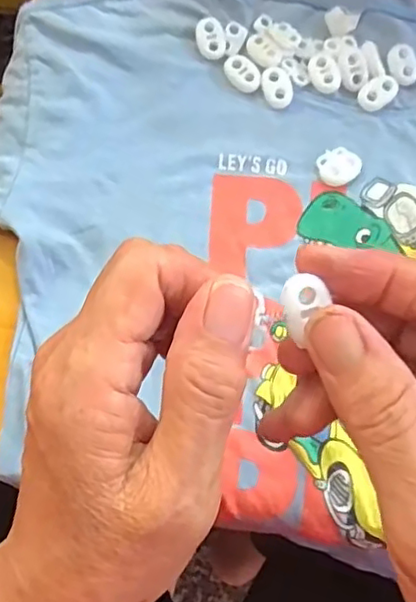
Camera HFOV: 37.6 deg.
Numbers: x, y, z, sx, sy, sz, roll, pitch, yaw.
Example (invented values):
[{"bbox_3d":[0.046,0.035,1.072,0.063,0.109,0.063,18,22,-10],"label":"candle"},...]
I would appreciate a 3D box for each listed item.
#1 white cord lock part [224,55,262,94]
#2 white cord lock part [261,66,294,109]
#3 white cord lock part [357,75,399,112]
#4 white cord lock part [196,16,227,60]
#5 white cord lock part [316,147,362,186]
[{"bbox_3d":[0.019,-0.123,0.330,0.016,0.004,0.023,-30,79,-12],"label":"white cord lock part"},{"bbox_3d":[0.037,-0.115,0.329,0.016,0.006,0.022,-13,75,-8],"label":"white cord lock part"},{"bbox_3d":[0.092,-0.112,0.330,0.022,0.006,0.014,-37,80,-14],"label":"white cord lock part"},{"bbox_3d":[0.002,-0.143,0.332,0.015,0.004,0.023,-17,95,-4],"label":"white cord lock part"},{"bbox_3d":[0.068,-0.070,0.319,0.021,0.006,0.020,1,74,-5],"label":"white cord lock part"}]

